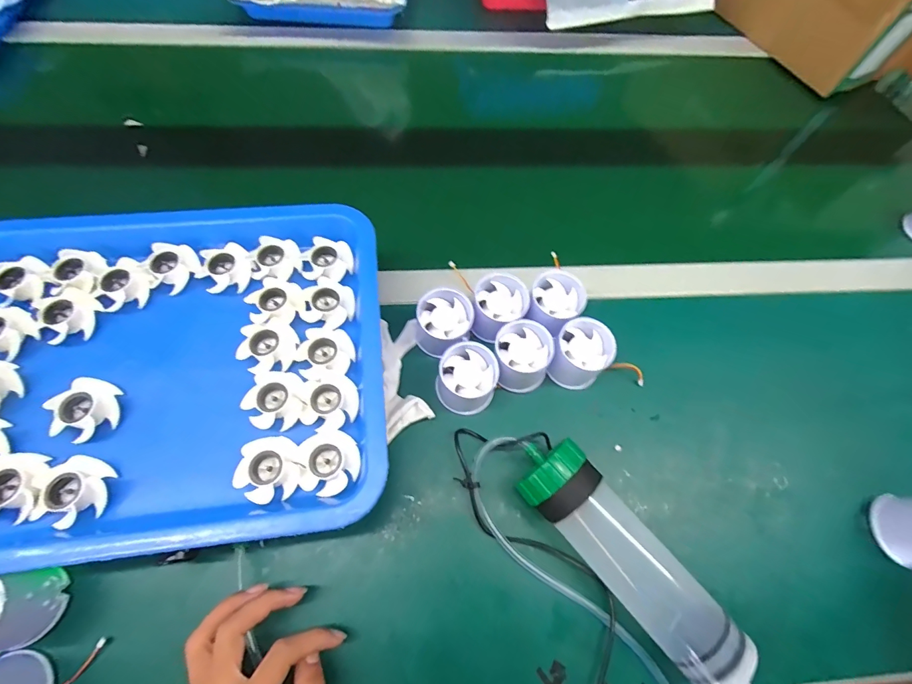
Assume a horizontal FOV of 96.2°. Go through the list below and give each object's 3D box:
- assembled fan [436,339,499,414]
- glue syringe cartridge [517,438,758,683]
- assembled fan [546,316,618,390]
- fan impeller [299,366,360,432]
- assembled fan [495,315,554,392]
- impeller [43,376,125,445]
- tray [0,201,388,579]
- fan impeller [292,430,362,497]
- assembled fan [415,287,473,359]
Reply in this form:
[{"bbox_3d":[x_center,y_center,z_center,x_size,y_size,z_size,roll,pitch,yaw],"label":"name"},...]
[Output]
[{"bbox_3d":[0.011,0.034,0.378,0.053,0.044,0.055,1,68,-3],"label":"assembled fan"},{"bbox_3d":[0.136,0.173,0.322,0.057,0.060,0.221,-40,75,-16],"label":"glue syringe cartridge"},{"bbox_3d":[0.118,0.014,0.393,0.054,0.048,0.057,1,68,-3],"label":"assembled fan"},{"bbox_3d":[-0.098,0.045,0.316,0.039,0.025,0.045,1,65,-4],"label":"fan impeller"},{"bbox_3d":[0.063,0.014,0.388,0.052,0.045,0.056,1,68,-3],"label":"assembled fan"},{"bbox_3d":[-0.269,0.049,0.297,0.038,0.016,0.043,31,67,10],"label":"impeller"},{"bbox_3d":[-0.234,0.018,0.313,0.350,0.037,0.267,-5,66,-6],"label":"tray"},{"bbox_3d":[-0.093,0.087,0.295,0.043,0.020,0.044,2,65,-3],"label":"fan impeller"},{"bbox_3d":[-0.012,-0.020,0.398,0.054,0.048,0.047,-33,73,-15],"label":"assembled fan"}]

